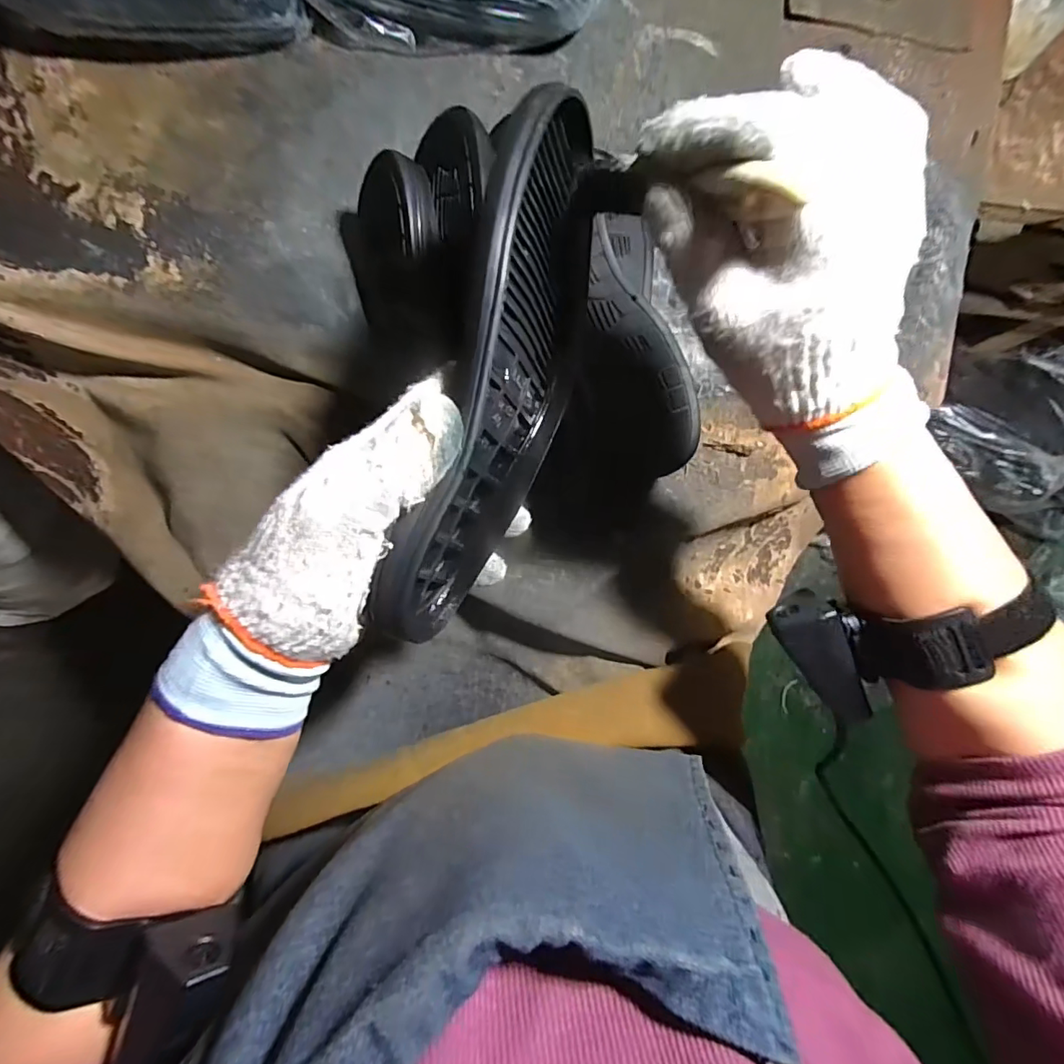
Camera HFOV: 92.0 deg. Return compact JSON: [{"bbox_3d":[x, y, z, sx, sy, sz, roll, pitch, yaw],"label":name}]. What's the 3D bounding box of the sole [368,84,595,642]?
[{"bbox_3d":[-0.016,-0.076,0.255,0.040,0.116,0.261,21,90,18],"label":"sole"}]

